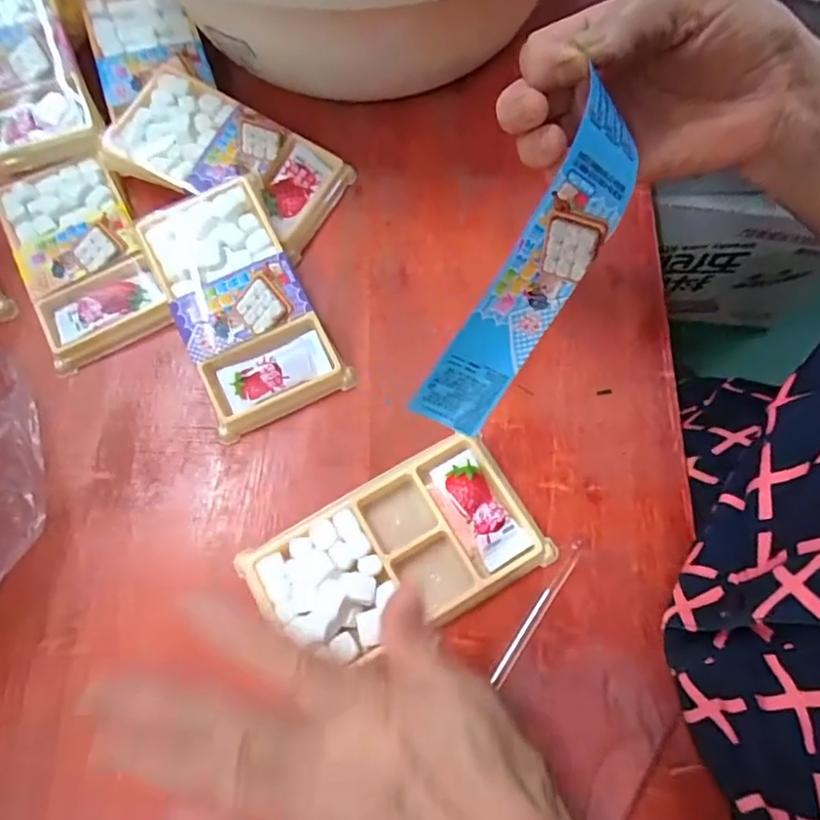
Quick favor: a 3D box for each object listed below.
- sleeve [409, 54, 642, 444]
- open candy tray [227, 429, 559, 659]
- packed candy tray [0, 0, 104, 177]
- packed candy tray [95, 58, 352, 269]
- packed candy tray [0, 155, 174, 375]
[{"bbox_3d":[0.048,-0.050,0.237,0.036,0.137,0.009,18,26,-28],"label":"sleeve"},{"bbox_3d":[-0.007,0.068,0.280,0.134,0.016,0.074,-25,72,-9],"label":"open candy tray"},{"bbox_3d":[-0.256,-0.237,0.361,0.072,0.017,0.172,-21,87,-8],"label":"packed candy tray"},{"bbox_3d":[-0.113,-0.156,0.356,0.144,0.024,0.073,27,72,9],"label":"packed candy tray"},{"bbox_3d":[-0.196,-0.094,0.342,0.069,0.015,0.136,-27,72,-10],"label":"packed candy tray"}]

